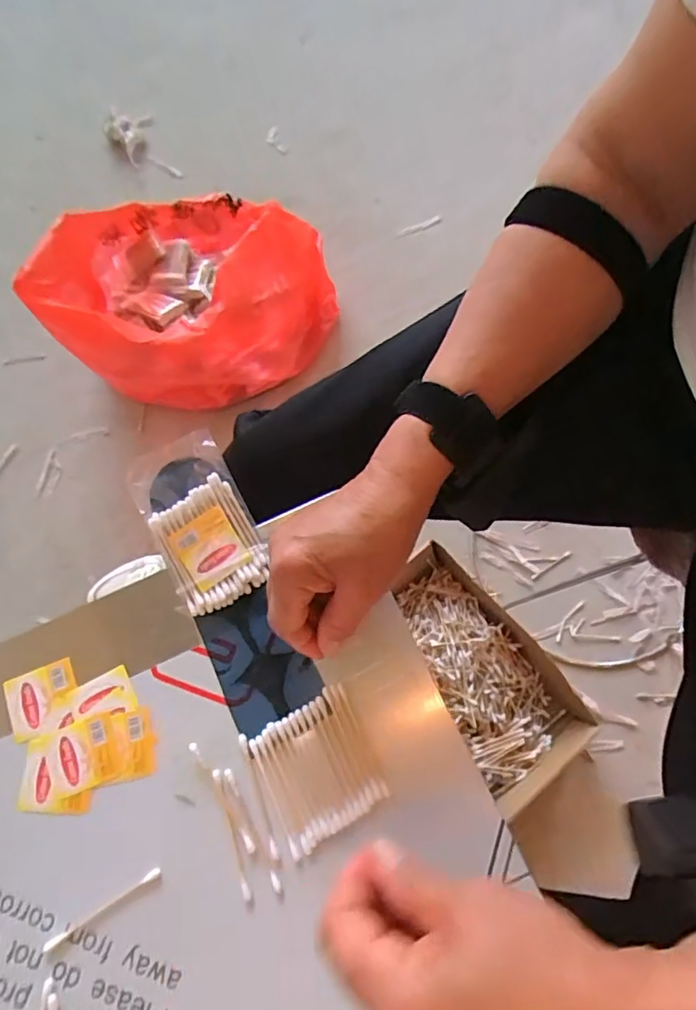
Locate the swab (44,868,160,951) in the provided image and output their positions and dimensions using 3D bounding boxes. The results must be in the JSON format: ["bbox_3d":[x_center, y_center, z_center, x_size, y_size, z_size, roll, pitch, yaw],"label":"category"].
[{"bbox_3d":[-0.141,0.232,0.314,0.072,0.004,0.005,-31,77,-10],"label":"swab"}]

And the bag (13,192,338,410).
[{"bbox_3d":[-0.243,-0.343,0.856,0.414,0.194,0.315,-23,75,-6],"label":"bag"}]

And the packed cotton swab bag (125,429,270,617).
[{"bbox_3d":[-0.101,0.010,0.368,0.064,0.013,0.116,-24,75,-6],"label":"packed cotton swab bag"}]

